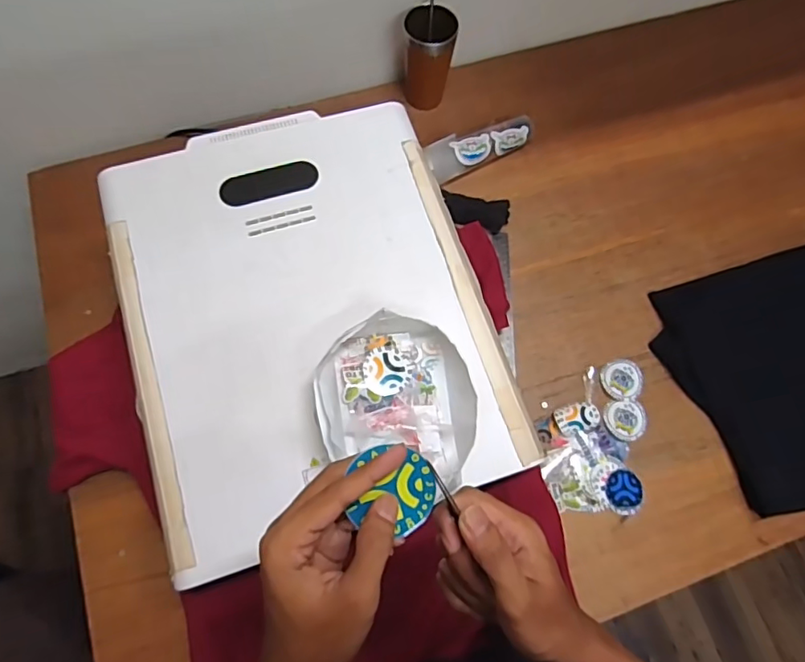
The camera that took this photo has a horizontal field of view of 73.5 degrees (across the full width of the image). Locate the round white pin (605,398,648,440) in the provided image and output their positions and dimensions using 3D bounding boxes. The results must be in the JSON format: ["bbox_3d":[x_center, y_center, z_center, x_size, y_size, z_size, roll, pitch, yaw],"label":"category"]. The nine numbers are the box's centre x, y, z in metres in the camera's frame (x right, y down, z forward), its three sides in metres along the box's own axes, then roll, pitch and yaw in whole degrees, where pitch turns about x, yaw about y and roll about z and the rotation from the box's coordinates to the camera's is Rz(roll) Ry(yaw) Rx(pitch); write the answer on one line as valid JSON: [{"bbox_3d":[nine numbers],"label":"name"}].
[{"bbox_3d":[0.317,0.125,0.763,0.058,0.007,0.056,1,69,-3],"label":"round white pin"}]

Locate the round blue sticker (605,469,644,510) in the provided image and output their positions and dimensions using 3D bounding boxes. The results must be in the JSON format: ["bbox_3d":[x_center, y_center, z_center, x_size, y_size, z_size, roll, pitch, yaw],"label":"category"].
[{"bbox_3d":[0.303,0.215,0.733,0.053,0.005,0.050,1,69,-3],"label":"round blue sticker"}]

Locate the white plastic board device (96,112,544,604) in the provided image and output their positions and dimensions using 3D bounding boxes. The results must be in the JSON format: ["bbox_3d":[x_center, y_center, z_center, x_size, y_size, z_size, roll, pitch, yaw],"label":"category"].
[{"bbox_3d":[-0.113,-0.035,0.628,0.400,0.026,0.500,-17,71,-7],"label":"white plastic board device"}]

